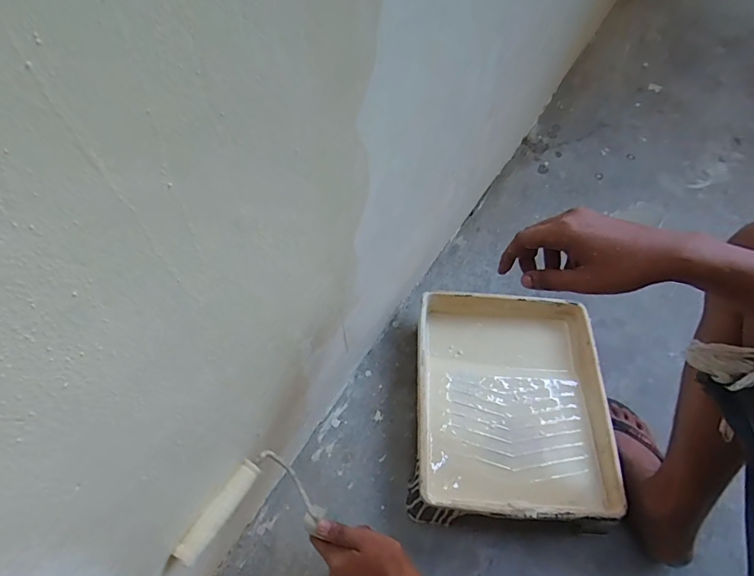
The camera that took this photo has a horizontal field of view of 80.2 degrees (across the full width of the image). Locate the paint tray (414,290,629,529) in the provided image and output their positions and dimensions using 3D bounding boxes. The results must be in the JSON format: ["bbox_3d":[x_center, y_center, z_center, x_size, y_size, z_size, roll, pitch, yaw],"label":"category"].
[{"bbox_3d":[0.213,0.173,0.721,0.291,0.066,0.359,3,59,1],"label":"paint tray"}]

